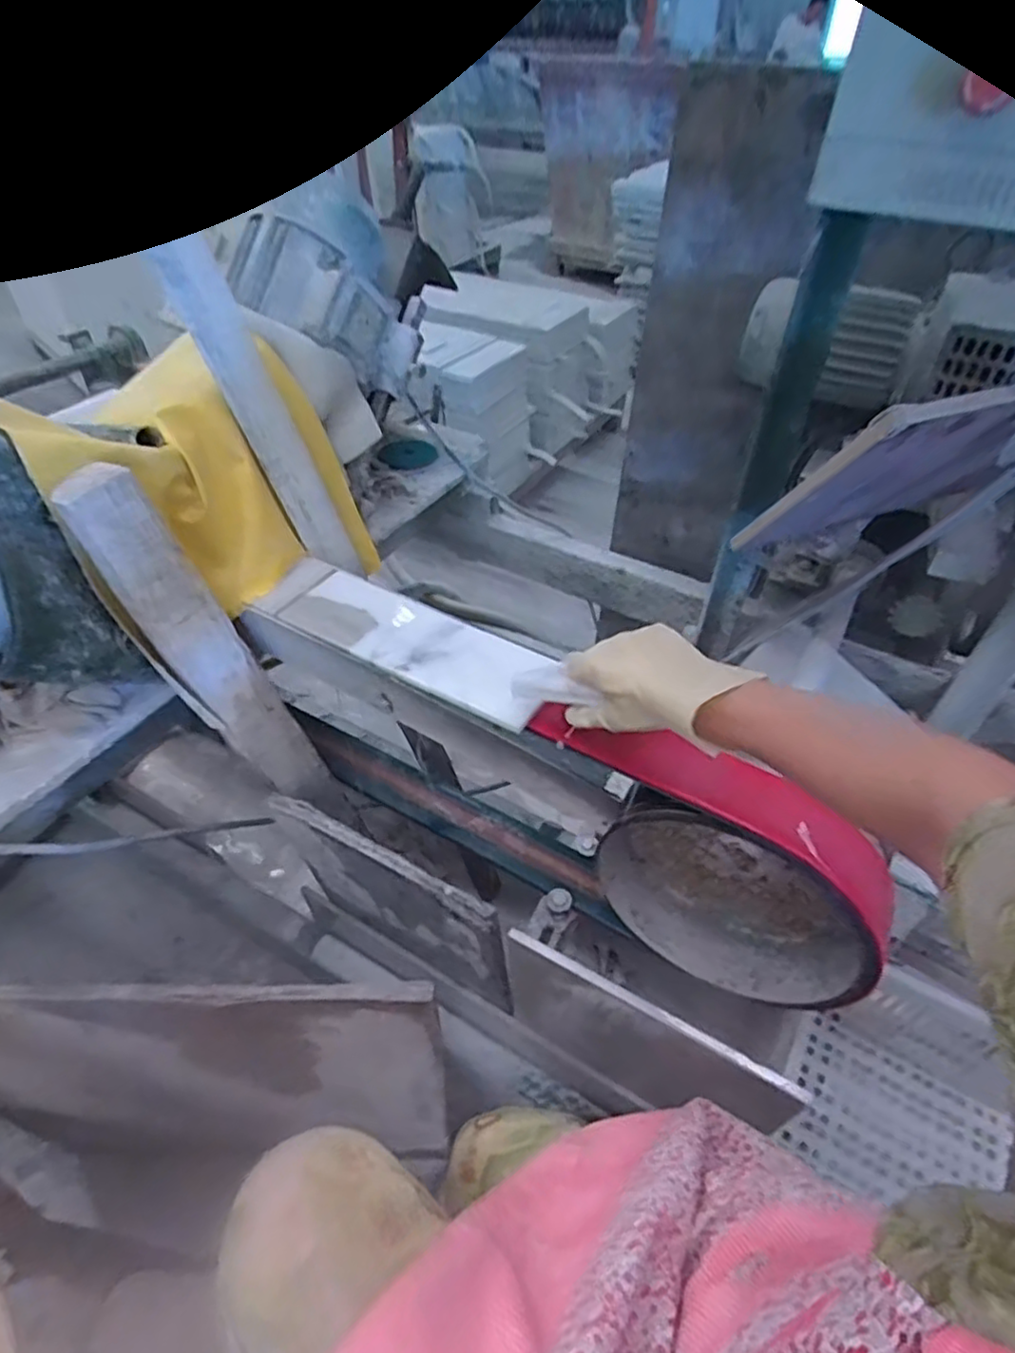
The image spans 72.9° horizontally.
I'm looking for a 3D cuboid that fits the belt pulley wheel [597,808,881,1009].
[{"bbox_3d":[0.240,0.220,0.719,0.266,0.255,0.096,26,48,23],"label":"belt pulley wheel"}]

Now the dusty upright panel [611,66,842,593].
[{"bbox_3d":[0.332,-0.524,1.193,0.237,0.820,0.056,26,54,20],"label":"dusty upright panel"}]

